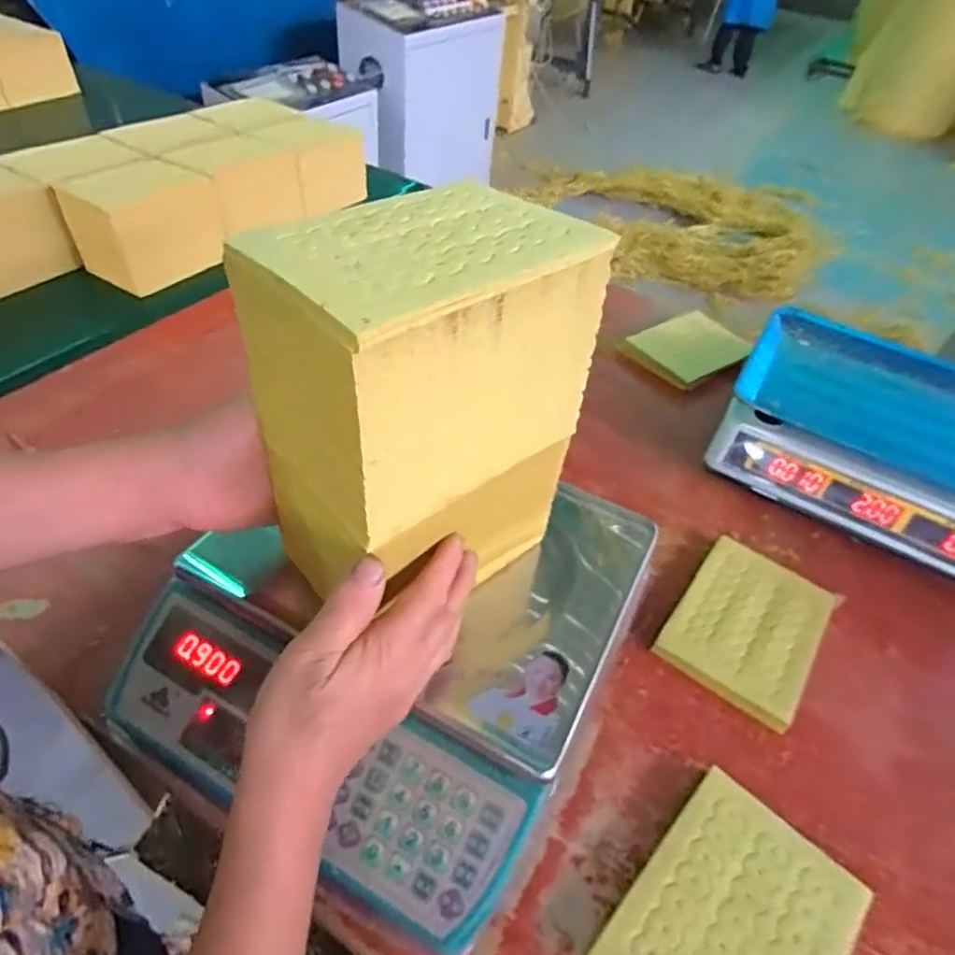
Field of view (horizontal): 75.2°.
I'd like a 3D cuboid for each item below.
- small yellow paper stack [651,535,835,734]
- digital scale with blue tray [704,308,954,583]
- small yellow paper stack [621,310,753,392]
[{"bbox_3d":[0.244,0.131,0.557,0.114,0.016,0.160,31,50,21],"label":"small yellow paper stack"},{"bbox_3d":[0.450,-0.043,0.683,0.329,0.100,0.252,27,49,22],"label":"digital scale with blue tray"},{"bbox_3d":[0.291,-0.179,0.861,0.142,0.018,0.118,-21,52,-25],"label":"small yellow paper stack"}]

